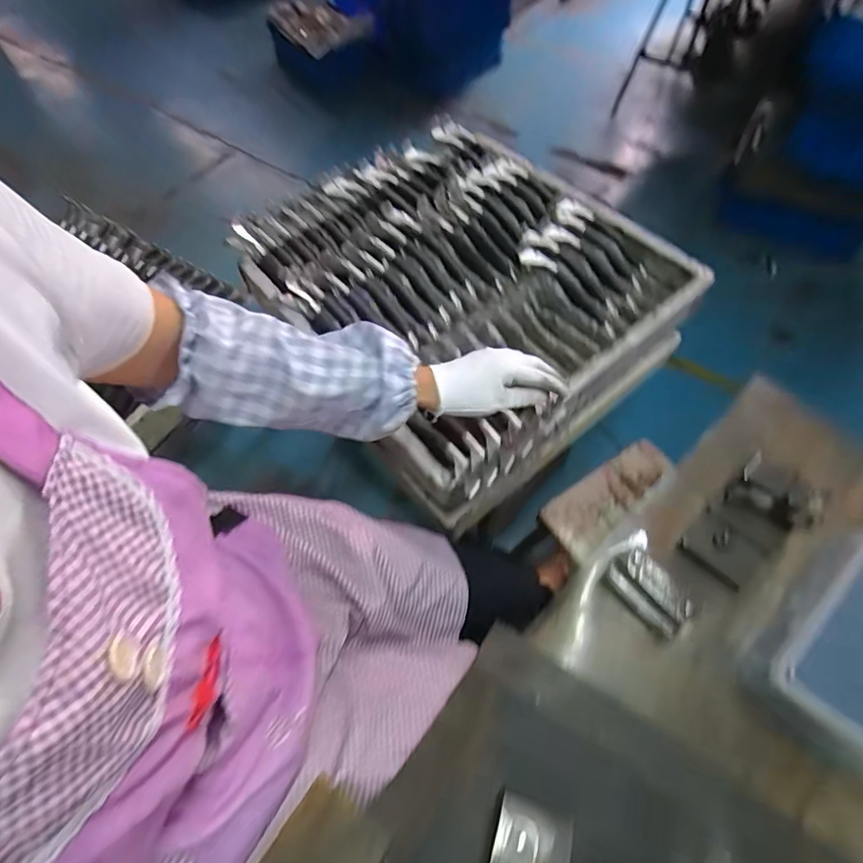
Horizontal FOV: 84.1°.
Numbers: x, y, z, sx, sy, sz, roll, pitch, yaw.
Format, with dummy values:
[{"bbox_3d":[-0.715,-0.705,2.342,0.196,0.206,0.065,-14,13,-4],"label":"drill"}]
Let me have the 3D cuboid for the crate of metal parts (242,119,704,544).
[{"bbox_3d":[0.043,-0.217,0.823,0.544,0.212,0.584,-41,68,-17],"label":"crate of metal parts"}]

